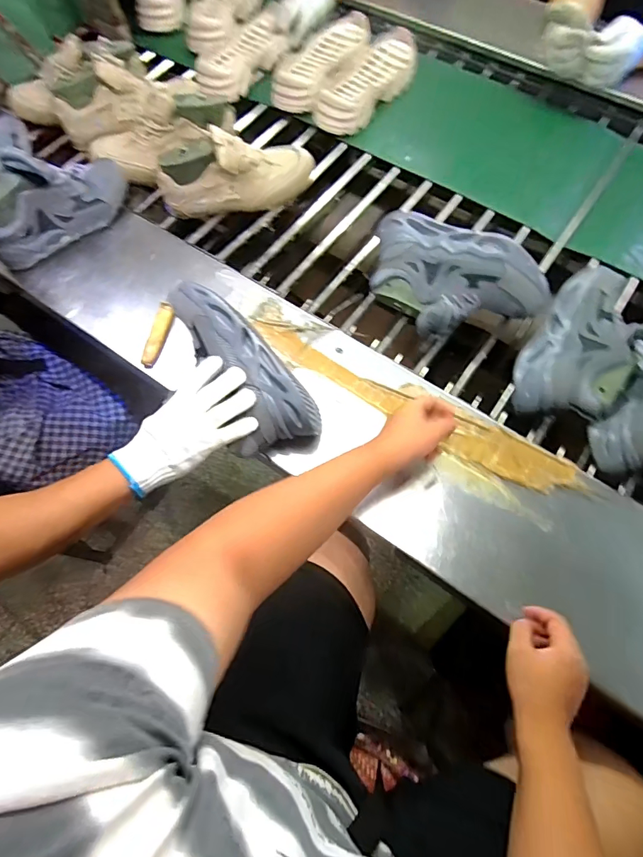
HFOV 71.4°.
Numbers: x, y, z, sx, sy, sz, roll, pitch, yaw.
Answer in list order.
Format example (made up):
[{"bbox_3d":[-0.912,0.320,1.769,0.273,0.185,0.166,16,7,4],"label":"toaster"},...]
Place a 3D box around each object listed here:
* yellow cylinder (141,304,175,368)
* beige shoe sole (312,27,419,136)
[{"bbox_3d":[-0.263,-0.150,0.720,0.028,0.017,0.116,9,69,5],"label":"yellow cylinder"},{"bbox_3d":[0.115,-0.781,0.994,0.120,0.048,0.346,29,72,12],"label":"beige shoe sole"}]

